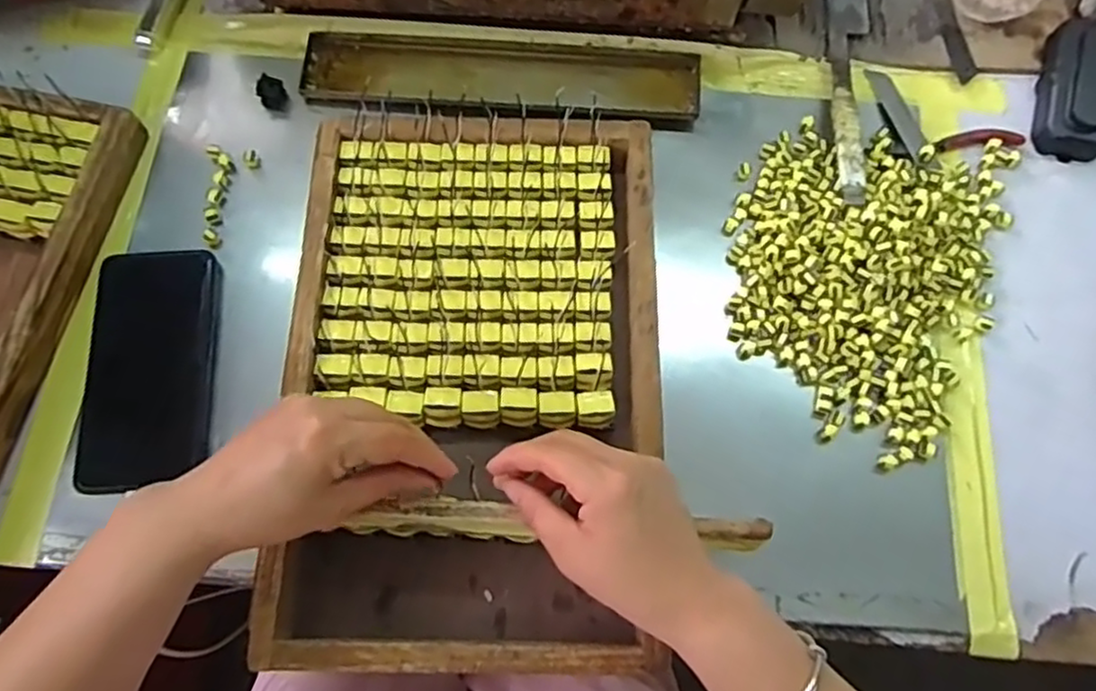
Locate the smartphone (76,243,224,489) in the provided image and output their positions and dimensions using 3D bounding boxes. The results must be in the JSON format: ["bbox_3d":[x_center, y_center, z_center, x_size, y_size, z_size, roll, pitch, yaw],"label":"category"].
[{"bbox_3d":[-0.262,0.014,0.471,0.081,0.016,0.158,-4,75,0],"label":"smartphone"}]

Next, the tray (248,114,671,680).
[{"bbox_3d":[-0.044,0.015,0.446,0.229,0.055,0.351,1,75,1],"label":"tray"}]

